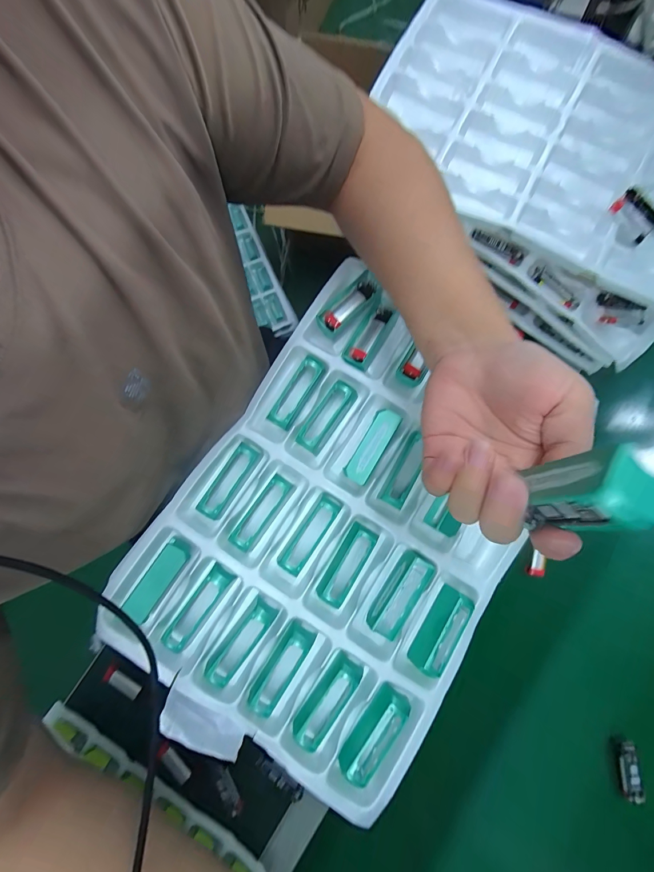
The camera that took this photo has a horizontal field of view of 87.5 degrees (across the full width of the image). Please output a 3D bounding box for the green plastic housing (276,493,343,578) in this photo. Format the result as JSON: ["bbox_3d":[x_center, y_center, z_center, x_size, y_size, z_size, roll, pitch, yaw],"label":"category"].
[{"bbox_3d":[-0.016,0.094,0.329,0.024,0.015,0.079,34,83,4],"label":"green plastic housing"}]

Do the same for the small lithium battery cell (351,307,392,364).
[{"bbox_3d":[0.046,-0.106,0.364,0.016,0.013,0.062,32,83,4],"label":"small lithium battery cell"}]

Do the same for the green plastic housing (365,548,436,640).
[{"bbox_3d":[0.070,0.152,0.330,0.034,0.024,0.079,34,83,4],"label":"green plastic housing"}]

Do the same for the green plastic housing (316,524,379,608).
[{"bbox_3d":[0.020,0.123,0.326,0.028,0.013,0.077,31,83,4],"label":"green plastic housing"}]

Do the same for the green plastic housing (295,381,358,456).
[{"bbox_3d":[0.000,-0.018,0.349,0.027,0.026,0.080,37,95,6],"label":"green plastic housing"}]

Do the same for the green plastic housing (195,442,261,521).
[{"bbox_3d":[-0.096,0.044,0.335,0.024,0.012,0.078,32,83,4],"label":"green plastic housing"}]

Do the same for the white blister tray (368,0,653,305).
[{"bbox_3d":[0.273,-0.361,0.420,0.450,0.032,0.323,25,83,3],"label":"white blister tray"}]

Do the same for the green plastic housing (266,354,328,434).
[{"bbox_3d":[-0.031,-0.045,0.349,0.026,0.018,0.079,31,83,4],"label":"green plastic housing"}]

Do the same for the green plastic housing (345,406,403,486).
[{"bbox_3d":[0.045,0.011,0.345,0.025,0.020,0.077,31,83,4],"label":"green plastic housing"}]

